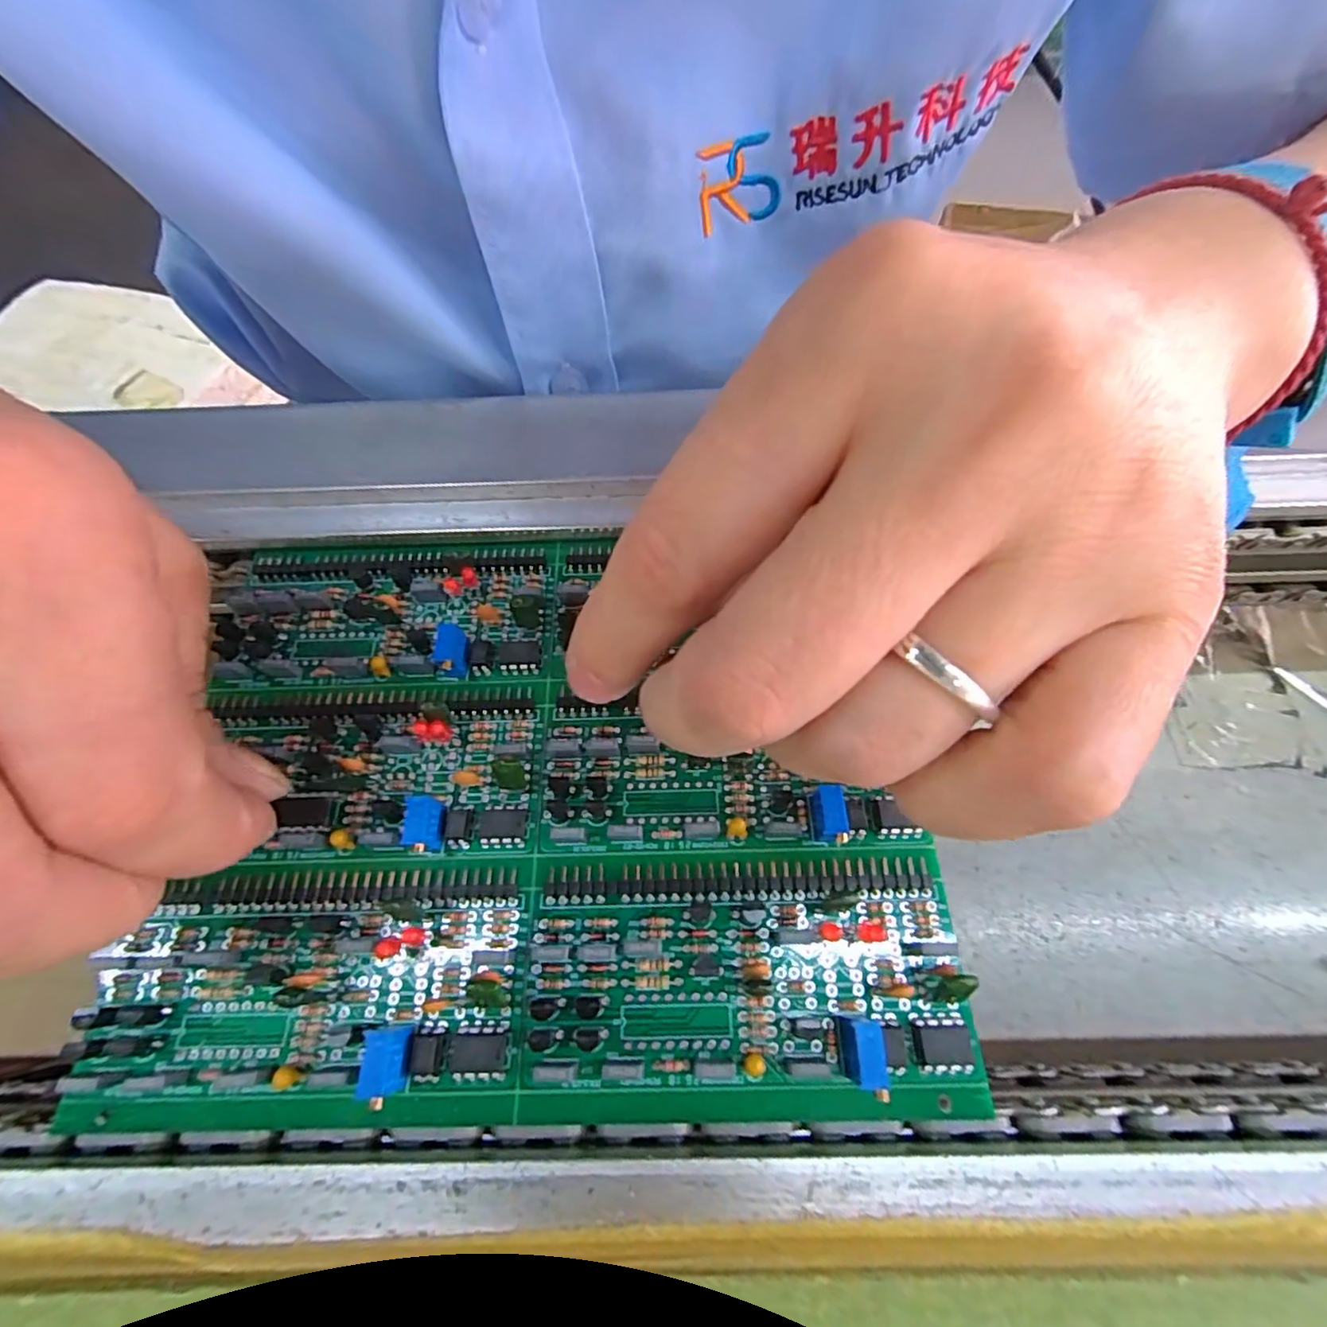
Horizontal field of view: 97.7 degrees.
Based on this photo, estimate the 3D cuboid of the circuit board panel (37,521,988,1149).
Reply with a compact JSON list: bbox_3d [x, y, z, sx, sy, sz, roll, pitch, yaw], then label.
[{"bbox_3d":[-0.027,0.024,0.127,0.158,0.010,0.123,-1,67,0],"label":"circuit board panel"}]

